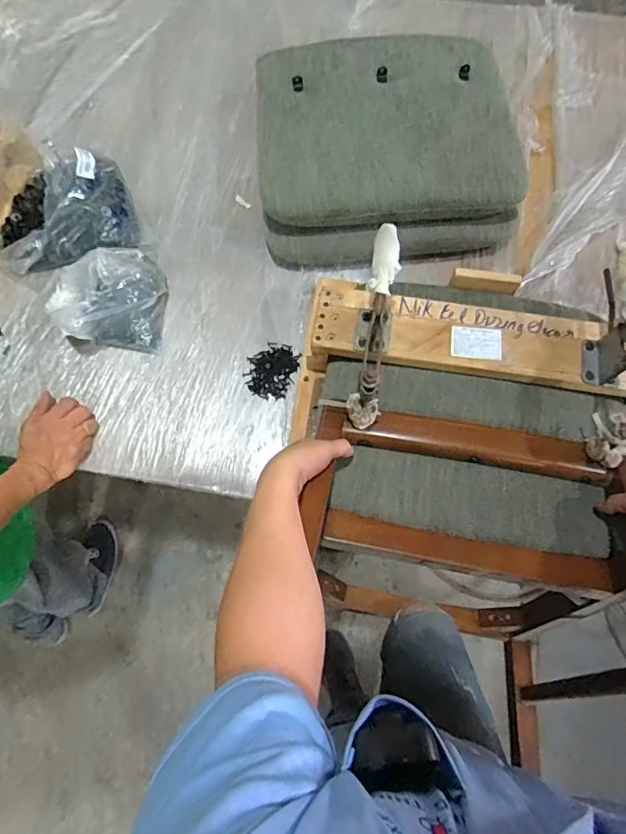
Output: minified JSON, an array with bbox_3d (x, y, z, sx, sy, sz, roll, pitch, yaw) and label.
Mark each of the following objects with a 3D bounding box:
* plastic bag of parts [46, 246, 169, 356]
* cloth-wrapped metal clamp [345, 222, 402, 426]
[{"bbox_3d":[-0.337,-0.208,0.766,0.157,0.114,0.164,0,72,1],"label":"plastic bag of parts"},{"bbox_3d":[0.084,-0.126,0.623,0.046,0.119,0.257,9,72,3],"label":"cloth-wrapped metal clamp"}]

